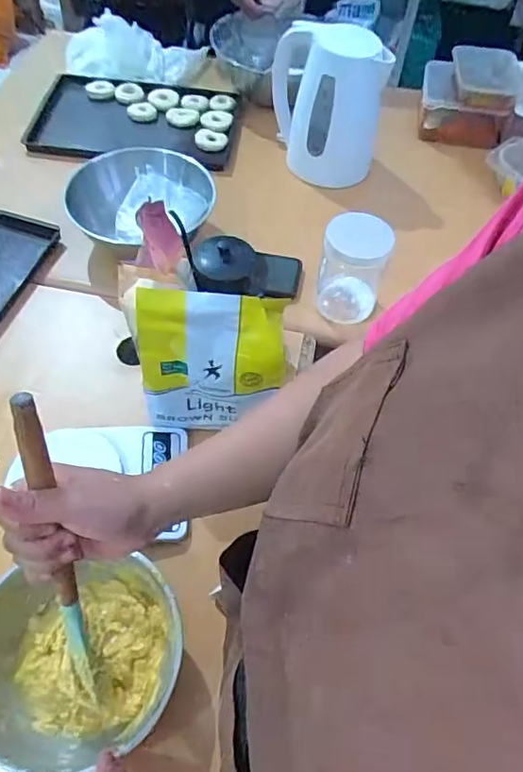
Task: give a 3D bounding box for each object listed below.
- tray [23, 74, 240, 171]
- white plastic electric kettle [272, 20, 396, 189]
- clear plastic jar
[{"bbox_3d":[-0.232,-0.509,1.034,0.365,0.041,0.241,4,56,-1],"label":"tray"},{"bbox_3d":[0.117,-0.509,0.946,0.148,0.216,0.202,-16,58,-11],"label":"white plastic electric kettle"},{"bbox_3d":[0.127,-0.162,0.761,0.083,0.138,0.075,7,56,1],"label":"clear plastic jar"}]

